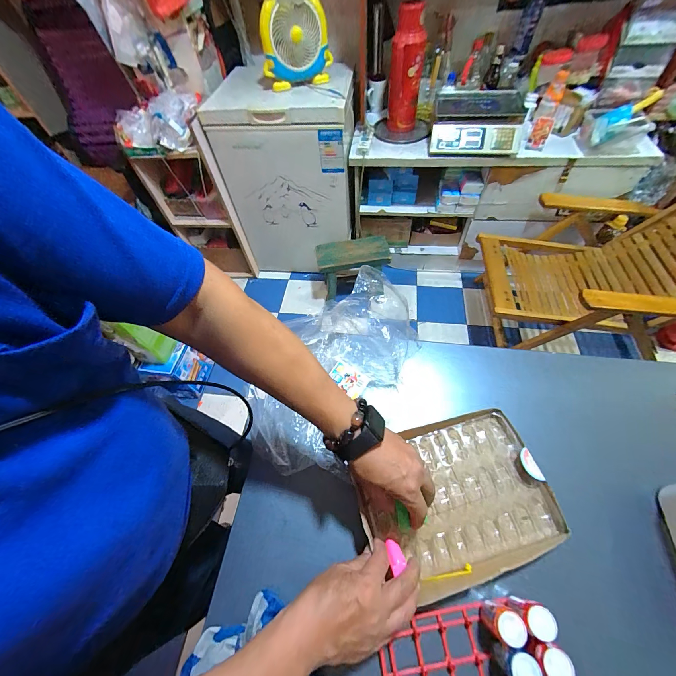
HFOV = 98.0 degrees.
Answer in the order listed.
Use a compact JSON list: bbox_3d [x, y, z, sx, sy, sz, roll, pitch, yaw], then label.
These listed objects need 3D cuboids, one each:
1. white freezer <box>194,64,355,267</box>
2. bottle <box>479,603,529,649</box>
[{"bbox_3d":[-0.217,-0.797,1.489,0.579,0.756,0.461,4,58,7],"label":"white freezer"},{"bbox_3d":[0.190,0.330,0.342,0.029,0.059,0.030,28,64,20],"label":"bottle"}]

